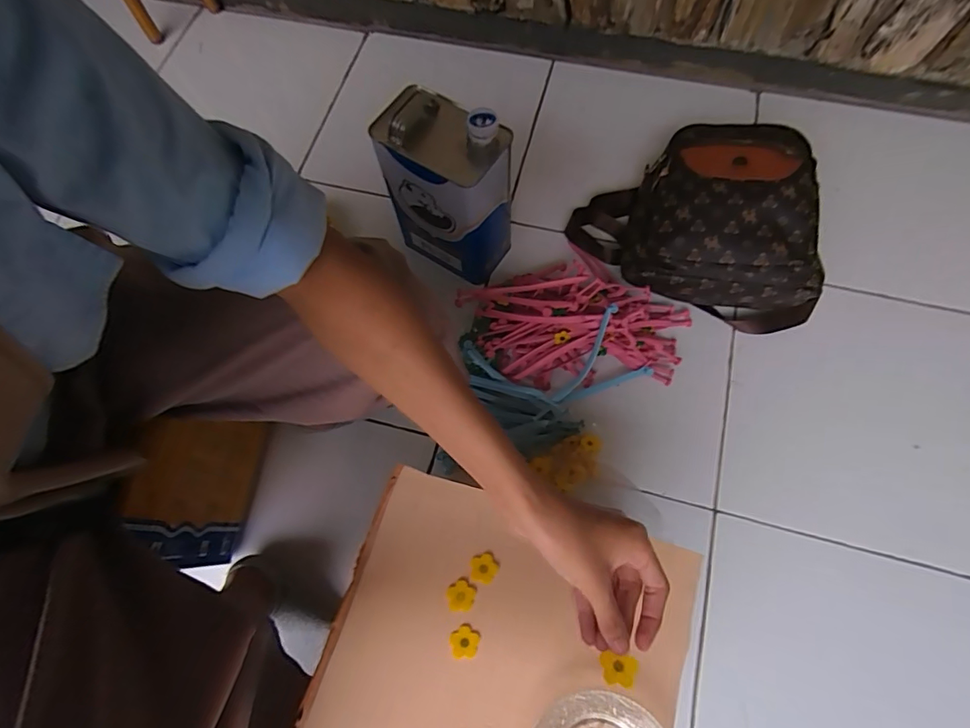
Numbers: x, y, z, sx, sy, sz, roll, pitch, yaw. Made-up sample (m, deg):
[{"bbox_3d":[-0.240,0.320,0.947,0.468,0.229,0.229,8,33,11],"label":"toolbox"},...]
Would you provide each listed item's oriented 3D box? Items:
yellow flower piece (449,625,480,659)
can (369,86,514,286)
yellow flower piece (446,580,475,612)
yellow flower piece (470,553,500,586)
[{"bbox_3d":[-0.017,0.234,0.403,0.025,0.004,0.023,-1,70,2],"label":"yellow flower piece"},{"bbox_3d":[-0.049,-0.254,0.700,0.169,0.260,0.124,22,72,10],"label":"can"},{"bbox_3d":[-0.021,0.200,0.411,0.024,0.004,0.024,12,71,6],"label":"yellow flower piece"},{"bbox_3d":[-0.001,0.180,0.423,0.025,0.004,0.024,16,71,8],"label":"yellow flower piece"}]

